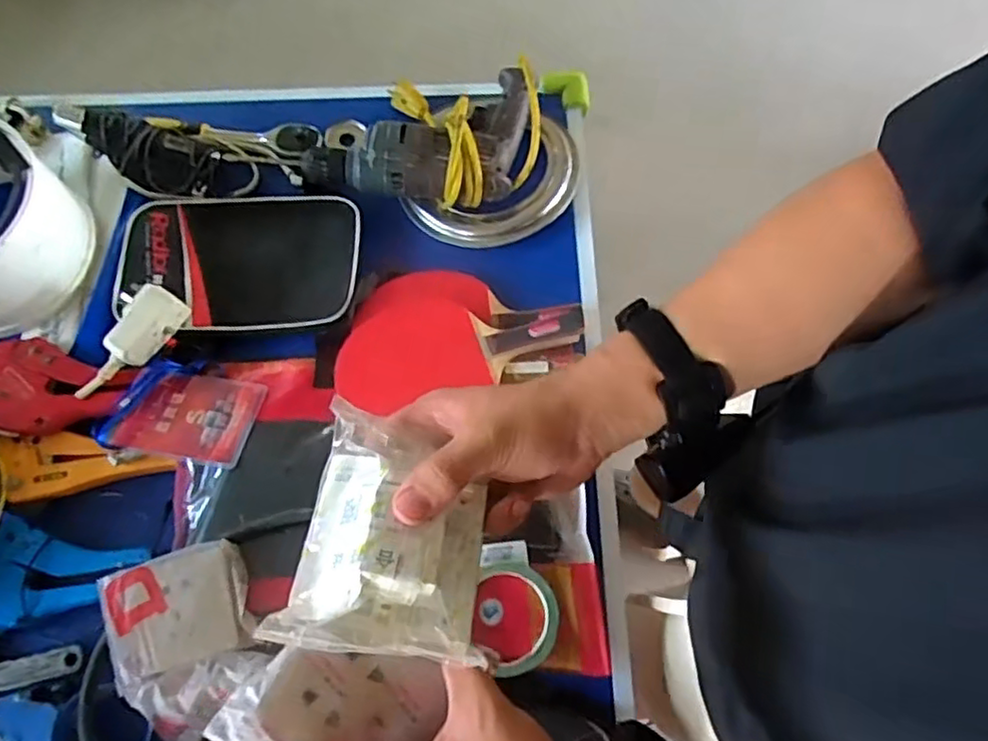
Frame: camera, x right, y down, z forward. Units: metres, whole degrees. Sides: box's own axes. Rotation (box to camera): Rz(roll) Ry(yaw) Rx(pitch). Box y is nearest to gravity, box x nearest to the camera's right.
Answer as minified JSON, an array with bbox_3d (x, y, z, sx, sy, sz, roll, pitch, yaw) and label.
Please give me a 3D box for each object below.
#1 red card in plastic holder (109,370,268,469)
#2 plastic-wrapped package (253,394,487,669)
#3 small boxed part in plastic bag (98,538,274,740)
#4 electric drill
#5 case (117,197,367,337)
[{"bbox_3d":[-0.301,0.044,0.653,0.125,0.005,0.093,10,58,4],"label":"red card in plastic holder"},{"bbox_3d":[-0.049,0.077,0.328,0.089,0.048,0.118,7,70,3],"label":"plastic-wrapped package"},{"bbox_3d":[-0.260,0.227,0.559,0.113,0.036,0.148,-24,72,-8],"label":"small boxed part in plastic bag"},{"bbox_3d":[-0.074,-0.280,0.744,0.253,0.072,0.185,8,70,3],"label":"electric drill"},{"bbox_3d":[-0.284,-0.121,0.731,0.258,0.026,0.165,-1,70,0],"label":"case"}]

